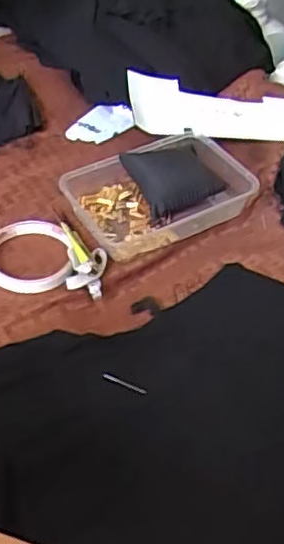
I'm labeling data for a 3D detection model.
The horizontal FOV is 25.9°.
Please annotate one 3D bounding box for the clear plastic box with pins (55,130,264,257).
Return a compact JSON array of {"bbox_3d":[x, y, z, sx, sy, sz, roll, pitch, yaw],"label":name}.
[{"bbox_3d":[0.023,-0.085,0.628,0.178,0.039,0.118,-24,52,-23],"label":"clear plastic box with pins"}]

